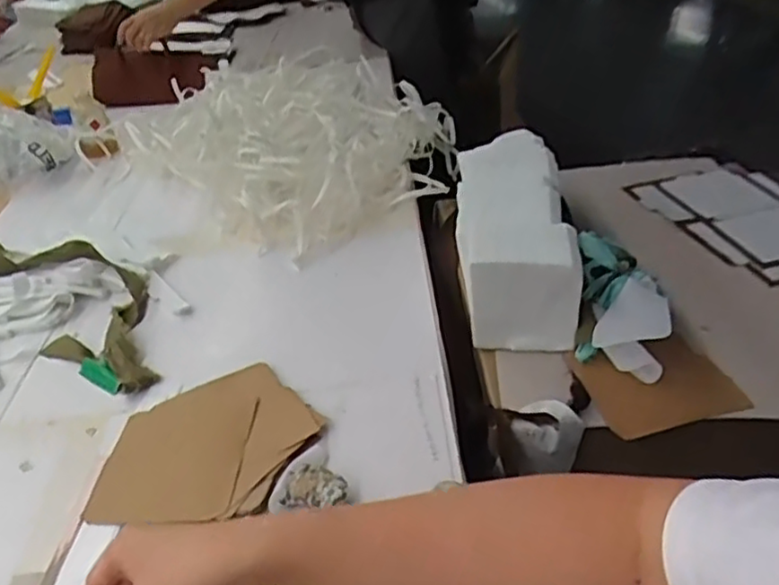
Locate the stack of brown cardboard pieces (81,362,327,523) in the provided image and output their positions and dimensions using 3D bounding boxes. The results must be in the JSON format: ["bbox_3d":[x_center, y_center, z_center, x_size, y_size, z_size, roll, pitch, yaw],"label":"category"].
[{"bbox_3d":[-0.163,0.135,0.634,0.190,0.013,0.177,-2,36,6],"label":"stack of brown cardboard pieces"}]

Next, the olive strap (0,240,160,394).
[{"bbox_3d":[-0.417,-0.006,0.835,0.459,0.044,0.154,16,41,28],"label":"olive strap"}]

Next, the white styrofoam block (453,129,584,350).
[{"bbox_3d":[0.142,-0.080,0.774,0.116,0.122,0.288,-1,36,8],"label":"white styrofoam block"}]

